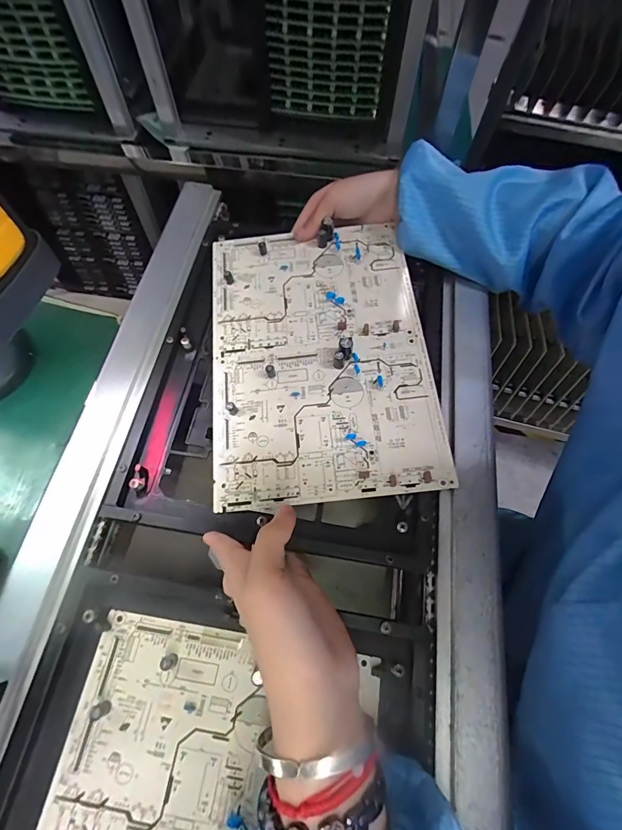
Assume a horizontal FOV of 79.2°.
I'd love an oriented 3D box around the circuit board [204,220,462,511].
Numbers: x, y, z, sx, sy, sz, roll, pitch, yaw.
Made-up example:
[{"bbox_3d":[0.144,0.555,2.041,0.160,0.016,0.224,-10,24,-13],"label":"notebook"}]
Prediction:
[{"bbox_3d":[0.003,-0.062,0.354,0.195,0.017,0.279,-5,67,-1],"label":"circuit board"}]

